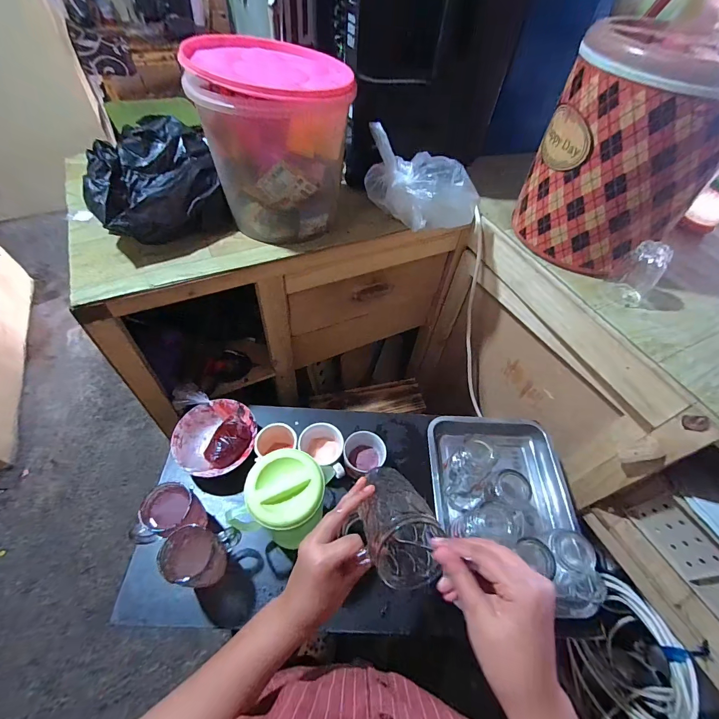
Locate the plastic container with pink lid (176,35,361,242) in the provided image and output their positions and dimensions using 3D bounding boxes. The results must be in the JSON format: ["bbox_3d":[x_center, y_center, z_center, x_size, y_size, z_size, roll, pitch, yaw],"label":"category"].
[{"bbox_3d":[-0.138,-0.370,0.629,0.228,0.237,0.211,4,54,-1],"label":"plastic container with pink lid"}]

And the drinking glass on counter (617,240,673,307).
[{"bbox_3d":[0.483,-0.148,0.620,0.061,0.091,0.062,-36,63,-25],"label":"drinking glass on counter"}]

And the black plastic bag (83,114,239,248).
[{"bbox_3d":[-0.362,-0.309,0.641,0.209,0.130,0.192,-25,59,-20],"label":"black plastic bag"}]

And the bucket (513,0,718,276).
[{"bbox_3d":[0.467,-0.383,0.615,0.256,0.378,0.300,29,58,16],"label":"bucket"}]

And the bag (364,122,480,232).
[{"bbox_3d":[0.121,-0.316,0.691,0.222,0.144,0.107,9,54,3],"label":"bag"}]

